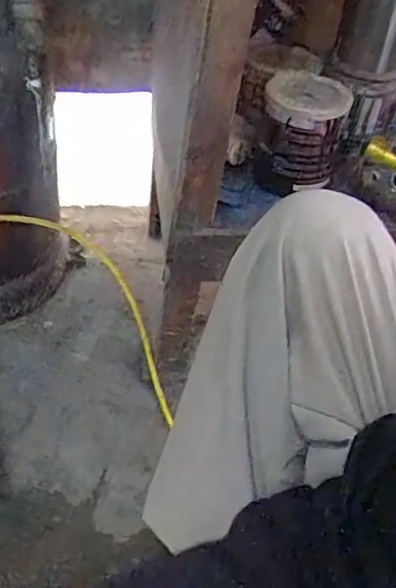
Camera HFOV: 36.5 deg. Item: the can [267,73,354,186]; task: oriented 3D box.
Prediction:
[{"bbox_3d":[0.138,-0.218,0.797,0.109,0.106,0.123,11,43,5],"label":"can"}]

